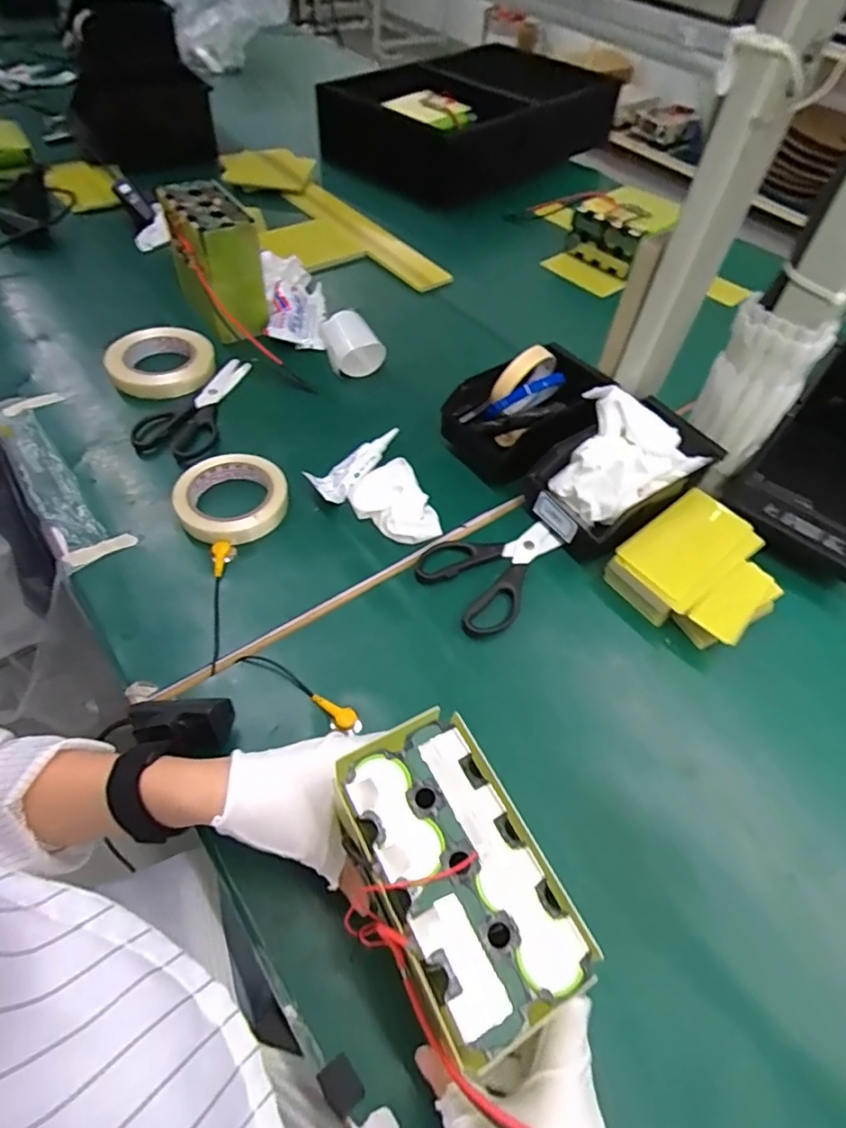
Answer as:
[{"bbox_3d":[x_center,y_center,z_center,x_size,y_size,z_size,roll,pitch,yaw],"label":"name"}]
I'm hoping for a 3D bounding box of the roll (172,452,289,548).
[{"bbox_3d":[-0.195,-0.067,0.589,0.109,0.027,0.105,2,53,-3],"label":"roll"}]

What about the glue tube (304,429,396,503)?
[{"bbox_3d":[-0.069,-0.109,0.628,0.035,0.022,0.126,39,60,23],"label":"glue tube"}]

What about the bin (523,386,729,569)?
[{"bbox_3d":[0.197,-0.103,0.598,0.180,0.089,0.135,-31,61,-24],"label":"bin"}]

